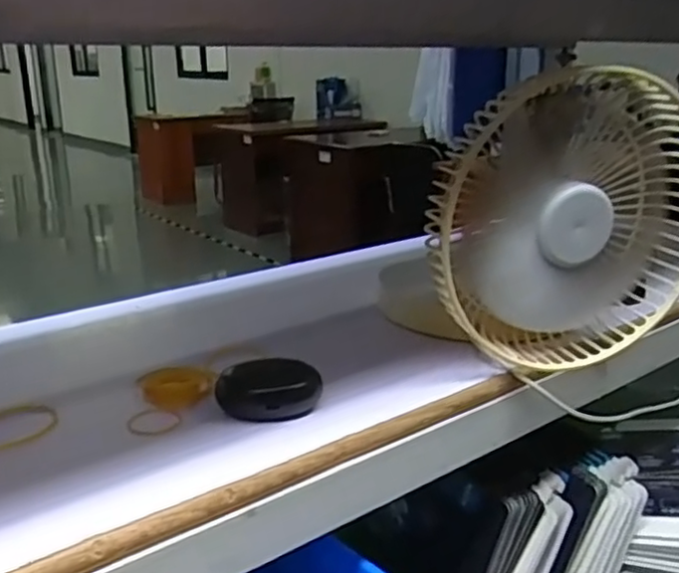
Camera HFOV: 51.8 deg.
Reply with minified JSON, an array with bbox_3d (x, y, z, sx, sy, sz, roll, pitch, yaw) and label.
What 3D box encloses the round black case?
[{"bbox_3d":[-0.044,0.065,0.435,0.063,0.021,0.052,0,18,1],"label":"round black case"}]

